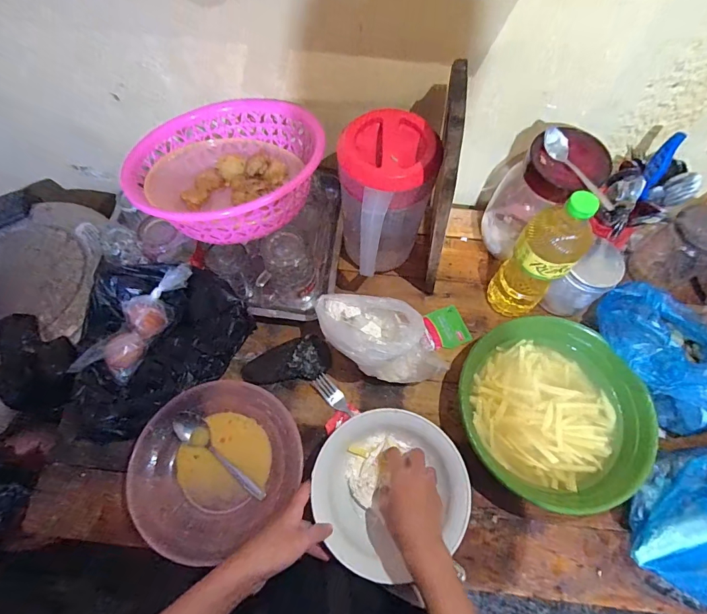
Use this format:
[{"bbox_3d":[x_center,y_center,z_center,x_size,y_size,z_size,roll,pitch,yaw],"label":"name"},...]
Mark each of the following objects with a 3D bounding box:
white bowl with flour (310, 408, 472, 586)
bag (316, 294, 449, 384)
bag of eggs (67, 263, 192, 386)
[{"bbox_3d":[0.044,0.228,0.517,0.180,0.061,0.179,0,66,0],"label":"white bowl with flour"},{"bbox_3d":[0.041,0.044,0.561,0.193,0.126,0.098,12,67,5],"label":"bag"},{"bbox_3d":[-0.296,0.021,0.564,0.058,0.055,0.200,37,87,14],"label":"bag of eggs"}]

